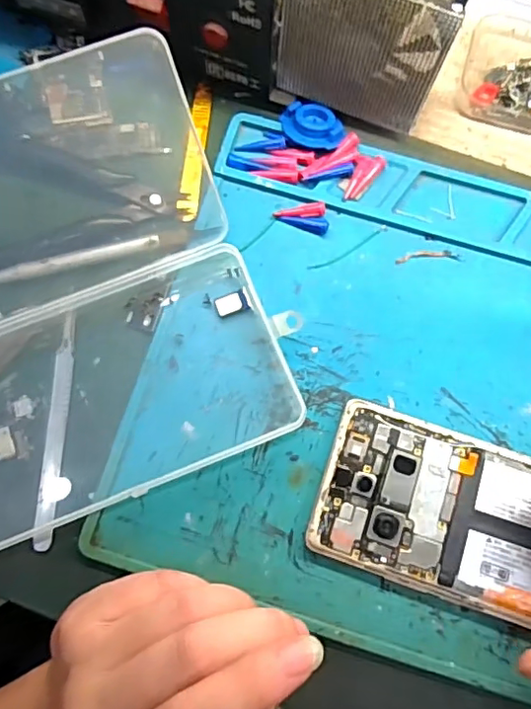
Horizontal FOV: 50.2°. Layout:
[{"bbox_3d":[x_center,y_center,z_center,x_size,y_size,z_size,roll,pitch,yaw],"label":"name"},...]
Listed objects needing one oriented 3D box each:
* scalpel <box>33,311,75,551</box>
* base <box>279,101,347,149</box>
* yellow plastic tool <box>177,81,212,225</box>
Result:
[{"bbox_3d":[-0.103,0.036,0.278,0.009,0.004,0.113,3,77,1],"label":"scalpel"},{"bbox_3d":[0.026,-0.124,0.310,0.035,0.007,0.026,12,78,3],"label":"base"},{"bbox_3d":[-0.039,-0.113,0.314,0.011,0.005,0.083,6,77,2],"label":"yellow plastic tool"}]

